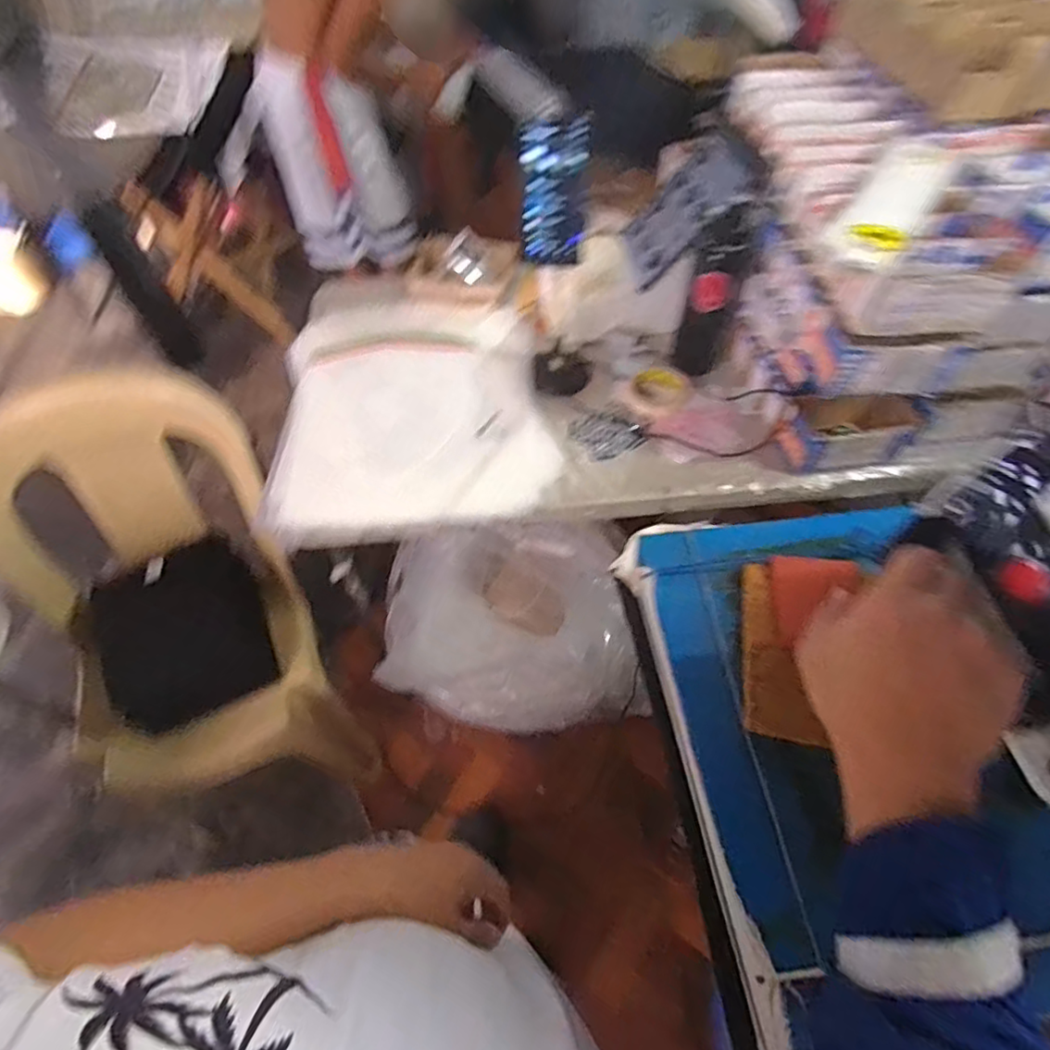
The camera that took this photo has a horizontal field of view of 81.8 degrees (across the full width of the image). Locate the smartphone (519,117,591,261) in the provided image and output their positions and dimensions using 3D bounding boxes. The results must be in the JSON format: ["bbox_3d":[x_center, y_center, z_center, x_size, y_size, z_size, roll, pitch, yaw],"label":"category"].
[{"bbox_3d":[0.038,-0.423,0.777,0.083,0.162,0.014,-2,34,-2],"label":"smartphone"}]

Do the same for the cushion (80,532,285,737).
[{"bbox_3d":[-0.598,0.193,1.079,0.278,0.043,0.312,-32,83,-23],"label":"cushion"}]

